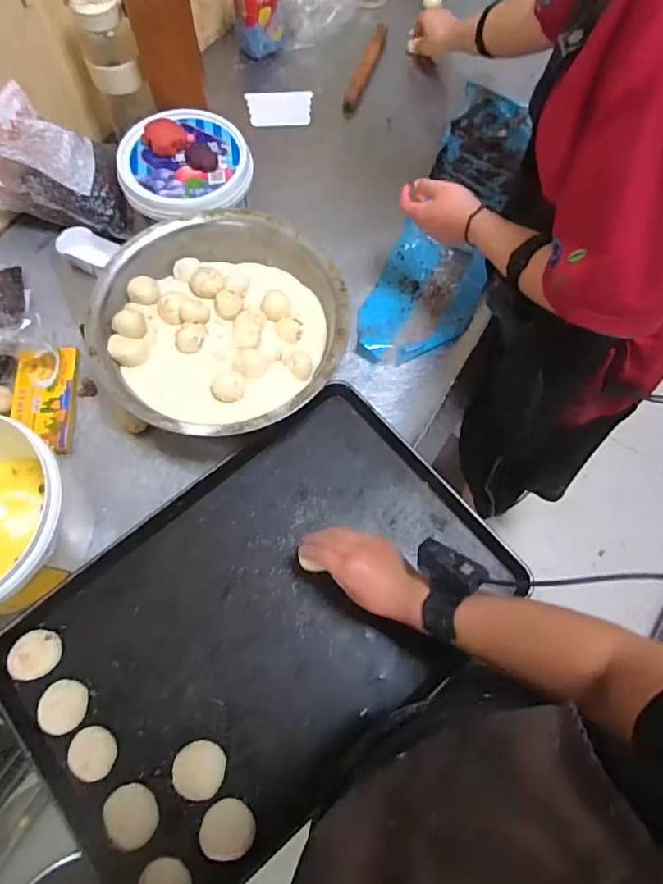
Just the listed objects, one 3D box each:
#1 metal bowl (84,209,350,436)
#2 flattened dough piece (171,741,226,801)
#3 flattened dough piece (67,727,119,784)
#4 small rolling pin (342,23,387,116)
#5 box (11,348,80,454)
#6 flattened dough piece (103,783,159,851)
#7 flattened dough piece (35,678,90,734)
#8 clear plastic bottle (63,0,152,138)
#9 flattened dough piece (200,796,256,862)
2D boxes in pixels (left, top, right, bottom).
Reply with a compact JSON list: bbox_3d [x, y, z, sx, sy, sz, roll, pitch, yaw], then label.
[{"bbox_3d":[-0.164,-0.165,0.770,0.357,0.109,0.337,1,68,-2],"label":"metal bowl"},{"bbox_3d":[-0.157,0.390,0.621,0.061,0.006,0.059,-4,68,-3],"label":"flattened dough piece"},{"bbox_3d":[-0.286,0.373,0.626,0.056,0.012,0.051,1,68,-2],"label":"flattened dough piece"},{"bbox_3d":[0.072,-0.774,1.074,0.035,0.026,0.273,18,69,5],"label":"small rolling pin"},{"bbox_3d":[-0.427,-0.064,0.775,0.084,0.021,0.164,-4,68,-3],"label":"box"},{"bbox_3d":[-0.230,0.431,0.602,0.055,0.004,0.063,-28,72,-12],"label":"flattened dough piece"},{"bbox_3d":[-0.330,0.326,0.643,0.055,0.013,0.058,-8,69,-5],"label":"flattened dough piece"},{"bbox_3d":[-0.355,-0.613,0.860,0.081,0.225,0.072,-21,70,-10],"label":"clear plastic bottle"},{"bbox_3d":[-0.118,0.441,0.595,0.060,0.011,0.056,-3,68,-3],"label":"flattened dough piece"}]

